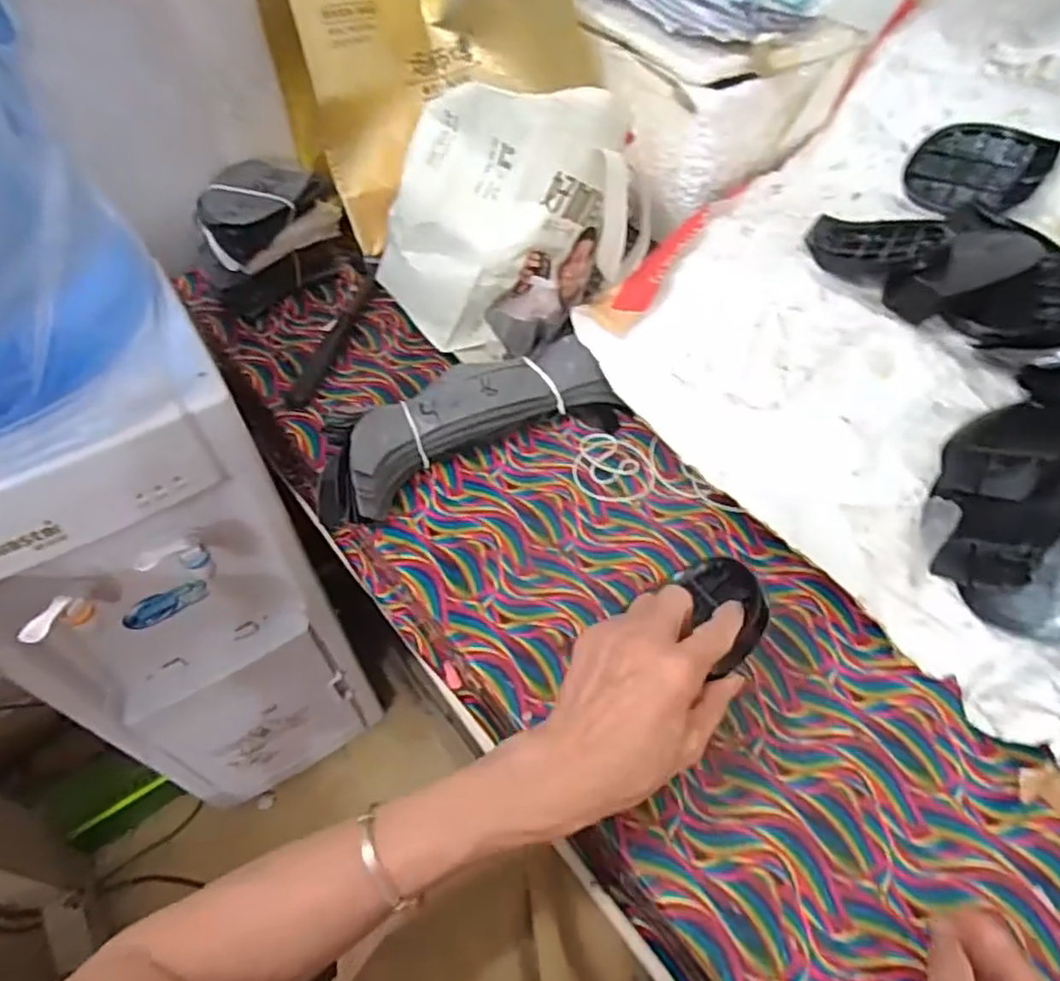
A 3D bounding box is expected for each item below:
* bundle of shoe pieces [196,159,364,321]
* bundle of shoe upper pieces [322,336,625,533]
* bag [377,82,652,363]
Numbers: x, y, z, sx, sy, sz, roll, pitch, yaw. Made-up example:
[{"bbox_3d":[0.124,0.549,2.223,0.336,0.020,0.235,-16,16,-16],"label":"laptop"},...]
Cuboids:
[{"bbox_3d":[-0.287,-0.286,0.735,0.158,0.095,0.145,-18,55,-14],"label":"bundle of shoe pieces"},{"bbox_3d":[-0.059,-0.061,0.585,0.277,0.065,0.097,-24,56,-17],"label":"bundle of shoe upper pieces"},{"bbox_3d":[0.002,-0.259,0.642,0.245,0.212,0.172,-37,61,-25],"label":"bag"}]

